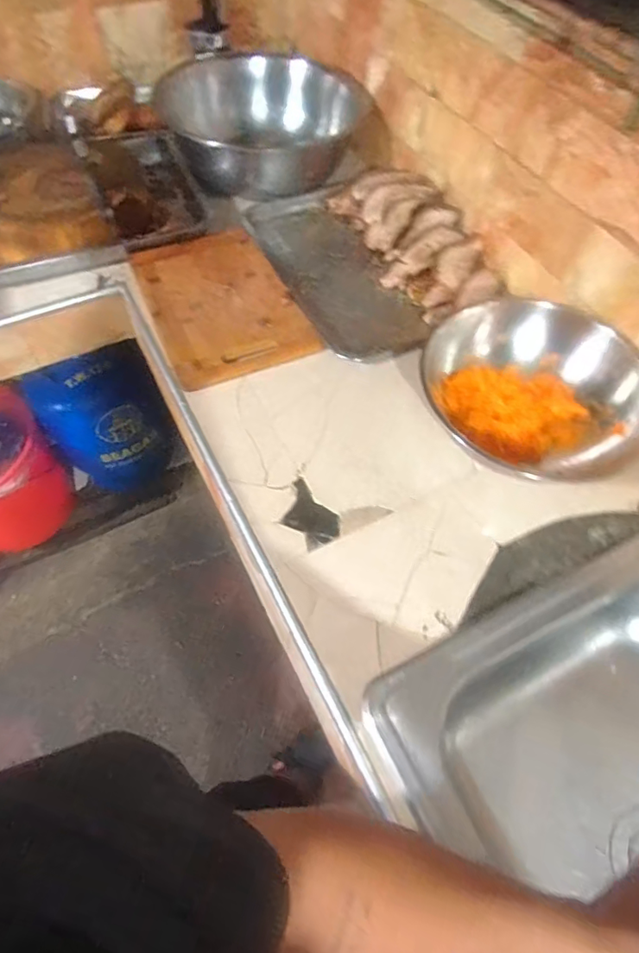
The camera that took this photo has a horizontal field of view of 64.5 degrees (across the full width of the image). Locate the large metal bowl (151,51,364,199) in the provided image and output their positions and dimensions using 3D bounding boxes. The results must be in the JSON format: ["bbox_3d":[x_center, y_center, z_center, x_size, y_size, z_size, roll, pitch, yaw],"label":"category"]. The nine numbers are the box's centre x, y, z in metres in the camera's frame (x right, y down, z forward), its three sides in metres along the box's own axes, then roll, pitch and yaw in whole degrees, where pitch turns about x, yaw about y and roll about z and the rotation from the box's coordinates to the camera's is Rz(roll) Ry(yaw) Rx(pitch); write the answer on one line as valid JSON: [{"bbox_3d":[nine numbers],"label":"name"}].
[{"bbox_3d":[-0.109,-0.697,1.011,0.310,0.154,0.310,25,62,13],"label":"large metal bowl"}]

